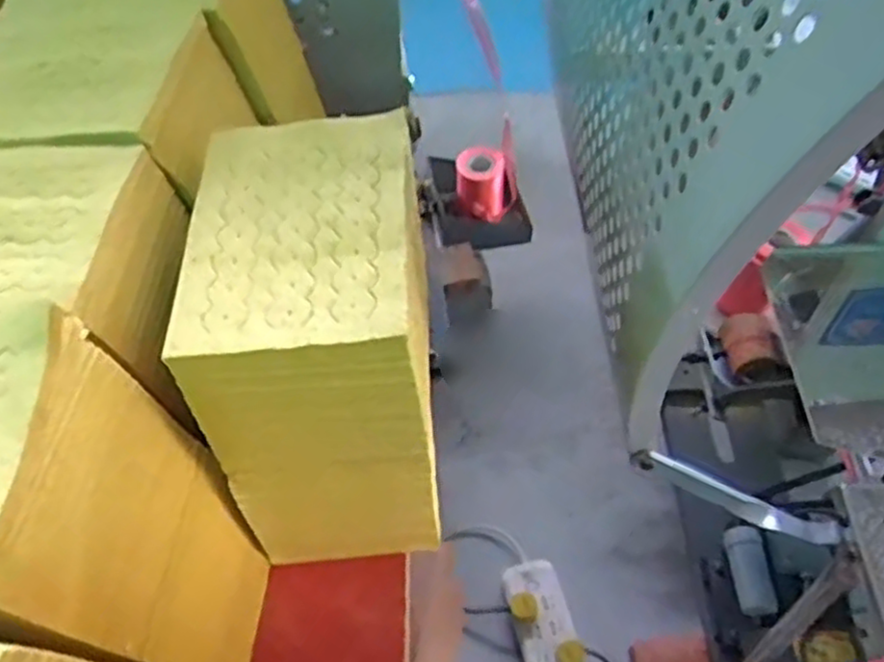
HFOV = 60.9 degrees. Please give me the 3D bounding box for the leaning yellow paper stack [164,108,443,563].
[{"bbox_3d":[-0.073,0.011,0.465,0.115,0.205,0.179,-4,55,-2],"label":"leaning yellow paper stack"}]

